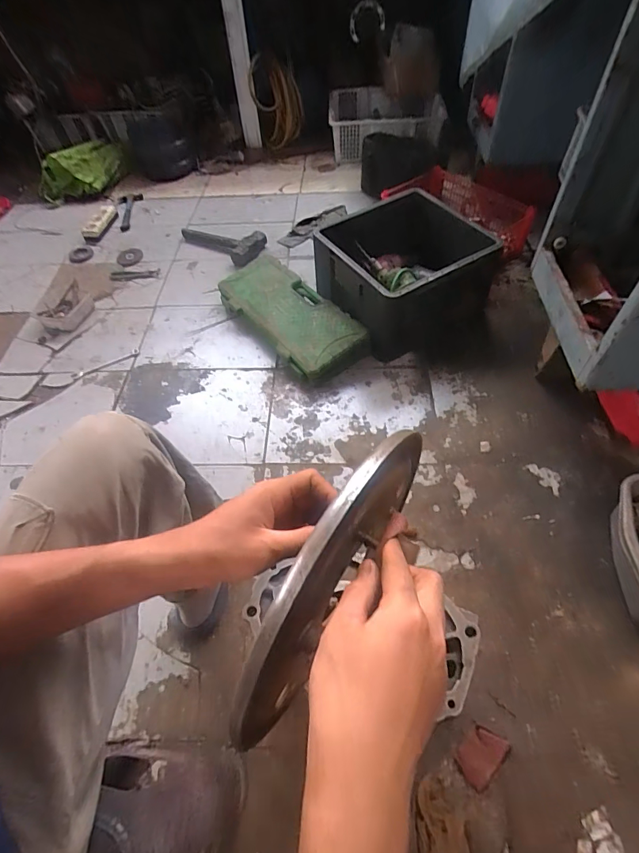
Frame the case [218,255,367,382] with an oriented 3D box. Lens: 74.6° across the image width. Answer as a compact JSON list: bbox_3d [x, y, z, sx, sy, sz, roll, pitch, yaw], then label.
[{"bbox_3d":[-0.091,-0.312,1.188,0.201,0.101,0.479,-36,60,-21],"label":"case"}]

